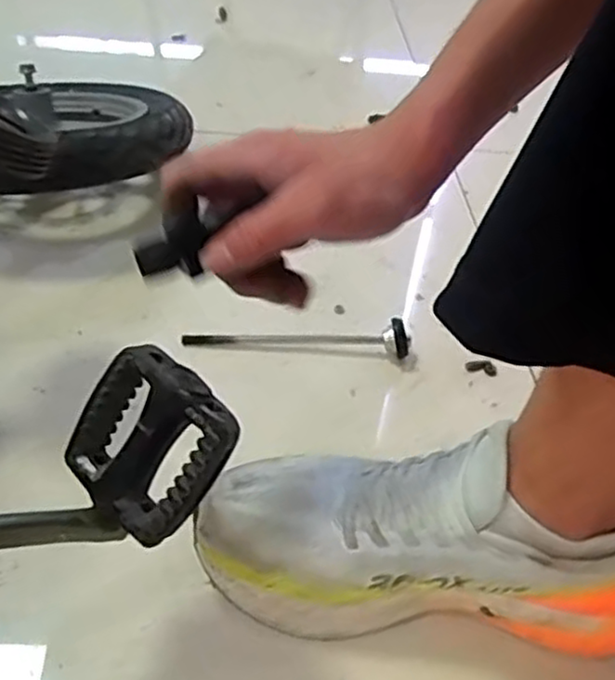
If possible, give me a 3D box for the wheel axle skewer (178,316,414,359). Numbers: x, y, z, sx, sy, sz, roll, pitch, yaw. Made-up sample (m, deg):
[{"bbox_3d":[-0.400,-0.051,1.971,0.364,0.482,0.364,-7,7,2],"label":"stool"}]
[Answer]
[{"bbox_3d":[-0.009,-0.005,0.581,0.181,0.031,0.020,5,42,-3],"label":"wheel axle skewer"}]

